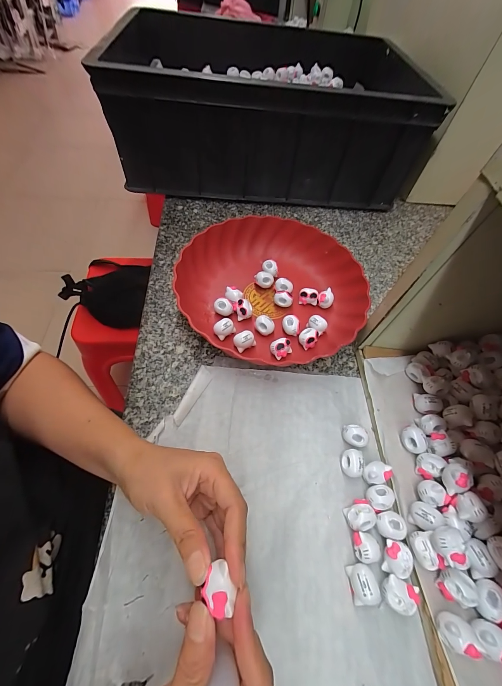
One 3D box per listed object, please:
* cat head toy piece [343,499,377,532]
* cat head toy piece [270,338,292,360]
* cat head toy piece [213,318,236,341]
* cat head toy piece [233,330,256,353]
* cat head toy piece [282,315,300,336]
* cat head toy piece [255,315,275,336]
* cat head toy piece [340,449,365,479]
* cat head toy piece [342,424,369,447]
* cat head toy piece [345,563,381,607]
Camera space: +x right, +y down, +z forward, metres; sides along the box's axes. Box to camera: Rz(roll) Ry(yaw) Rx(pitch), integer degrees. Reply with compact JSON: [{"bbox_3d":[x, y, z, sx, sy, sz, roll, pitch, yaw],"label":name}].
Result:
[{"bbox_3d":[0.098,0.156,0.247,0.023,0.019,0.024,1,59,-2],"label":"cat head toy piece"},{"bbox_3d":[0.037,0.006,0.329,0.025,0.017,0.020,-33,66,-20],"label":"cat head toy piece"},{"bbox_3d":[-0.033,-0.017,0.338,0.024,0.022,0.017,-37,67,-22],"label":"cat head toy piece"},{"bbox_3d":[-0.008,-0.001,0.332,0.025,0.023,0.018,-30,65,-19],"label":"cat head toy piece"},{"bbox_3d":[0.051,-0.022,0.350,0.023,0.024,0.019,18,60,8],"label":"cat head toy piece"},{"bbox_3d":[0.017,-0.021,0.347,0.024,0.024,0.017,9,59,3],"label":"cat head toy piece"},{"bbox_3d":[0.100,0.120,0.270,0.019,0.018,0.025,0,59,-3],"label":"cat head toy piece"},{"bbox_3d":[0.107,0.097,0.283,0.026,0.023,0.017,15,59,6],"label":"cat head toy piece"},{"bbox_3d":[0.092,0.197,0.222,0.021,0.019,0.025,-2,59,-4],"label":"cat head toy piece"}]

